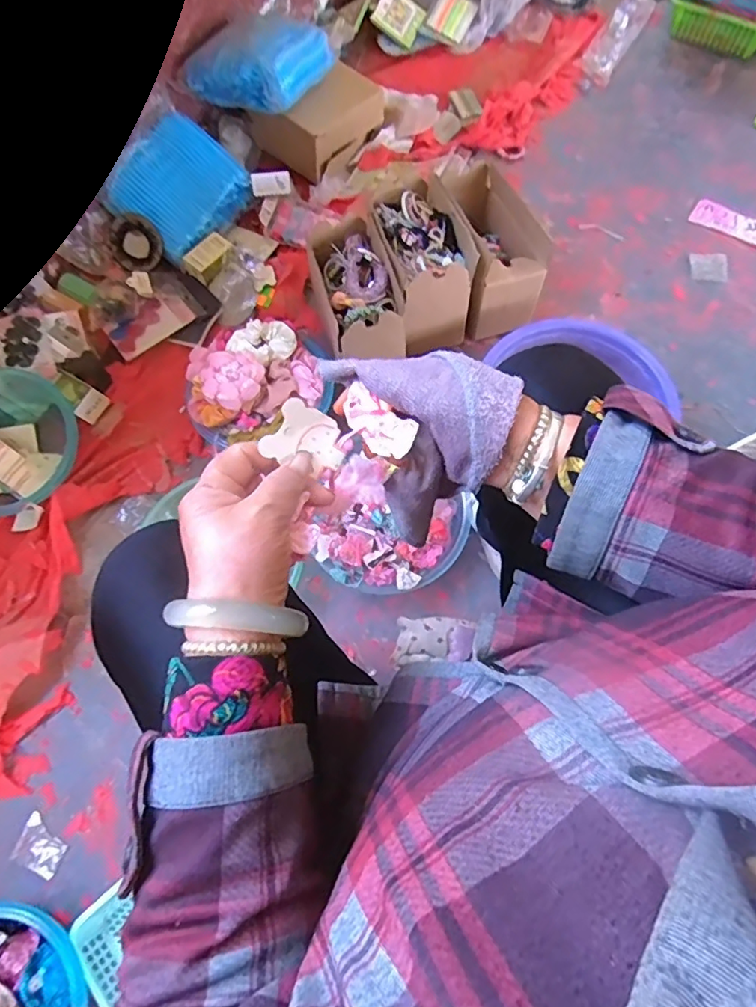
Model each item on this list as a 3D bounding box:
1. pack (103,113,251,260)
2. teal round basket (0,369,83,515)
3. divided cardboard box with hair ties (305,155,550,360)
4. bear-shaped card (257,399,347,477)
[{"bbox_3d":[-0.361,-0.574,0.990,0.181,0.089,0.215,35,75,13],"label":"pack"},{"bbox_3d":[-0.602,-0.097,0.850,0.230,0.075,0.214,0,70,1],"label":"teal round basket"},{"bbox_3d":[0.071,-0.362,0.888,0.358,0.191,0.234,-29,72,-9],"label":"divided cardboard box with hair ties"},{"bbox_3d":[-0.042,-0.039,0.335,0.049,0.004,0.036,26,91,-29],"label":"bear-shaped card"}]

